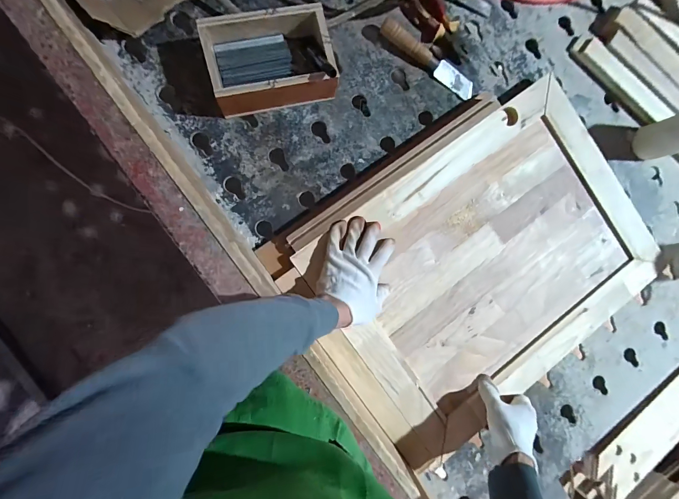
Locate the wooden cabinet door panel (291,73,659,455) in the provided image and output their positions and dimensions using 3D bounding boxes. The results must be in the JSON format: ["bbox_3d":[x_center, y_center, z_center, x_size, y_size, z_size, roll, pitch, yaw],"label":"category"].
[{"bbox_3d":[0.274,0.024,0.553,0.549,0.034,0.428,-36,92,-5],"label":"wooden cabinet door panel"}]

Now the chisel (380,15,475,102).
[{"bbox_3d":[0.161,-0.337,0.552,0.193,0.040,0.035,31,86,-4],"label":"chisel"}]

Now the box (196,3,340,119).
[{"bbox_3d":[-0.105,-0.292,0.497,0.186,0.085,0.122,-9,89,-6],"label":"box"}]

